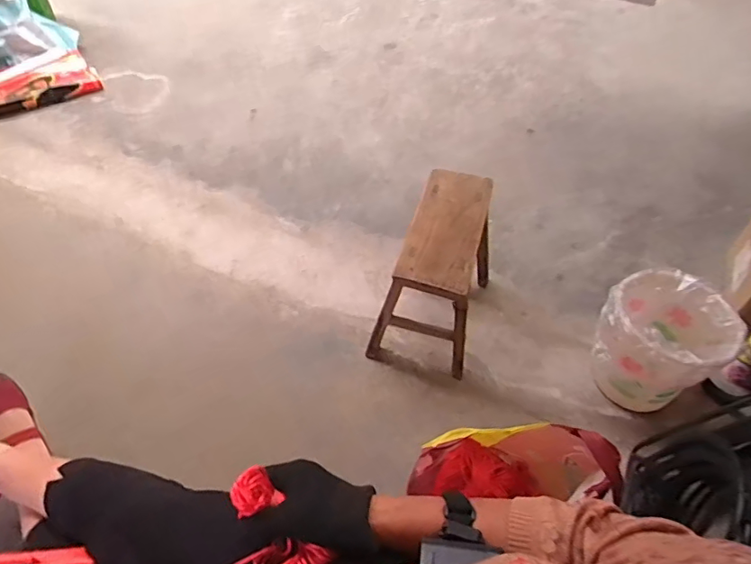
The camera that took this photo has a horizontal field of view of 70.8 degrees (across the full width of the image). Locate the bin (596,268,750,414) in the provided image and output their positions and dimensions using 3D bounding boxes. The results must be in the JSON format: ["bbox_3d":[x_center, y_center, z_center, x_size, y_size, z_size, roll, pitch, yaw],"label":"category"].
[{"bbox_3d":[0.538,0.118,1.032,0.205,0.216,0.205,1,53,-1],"label":"bin"}]

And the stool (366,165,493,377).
[{"bbox_3d":[0.138,-0.027,1.131,0.199,0.274,0.340,15,54,10],"label":"stool"}]

